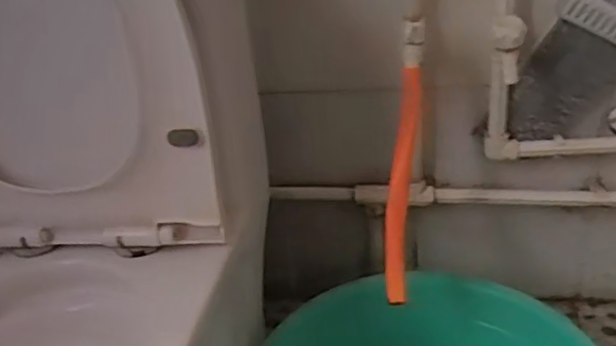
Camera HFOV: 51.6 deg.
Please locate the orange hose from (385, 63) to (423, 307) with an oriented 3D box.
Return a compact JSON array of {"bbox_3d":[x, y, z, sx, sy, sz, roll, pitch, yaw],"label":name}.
[{"bbox_3d":[0.125,0.017,0.853,0.034,0.307,0.039,5,-1,17],"label":"orange hose"}]

